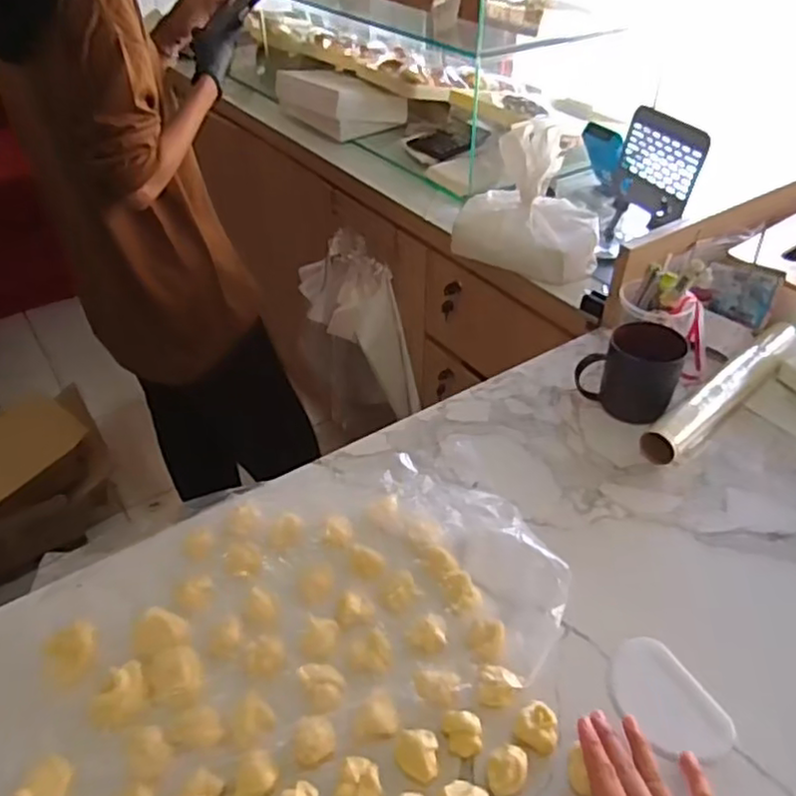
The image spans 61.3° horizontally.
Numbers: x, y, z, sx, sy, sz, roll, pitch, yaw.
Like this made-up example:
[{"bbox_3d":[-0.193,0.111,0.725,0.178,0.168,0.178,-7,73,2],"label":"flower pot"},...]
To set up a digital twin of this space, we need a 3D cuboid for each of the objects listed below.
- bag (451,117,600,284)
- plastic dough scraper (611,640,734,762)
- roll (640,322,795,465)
[{"bbox_3d":[0.214,-0.305,1.053,0.220,0.185,0.166,22,44,24],"label":"bag"},{"bbox_3d":[0.214,0.239,0.535,0.063,0.004,0.097,-21,44,-24],"label":"plastic dough scraper"},{"bbox_3d":[0.385,-0.014,0.792,0.296,0.039,0.053,-31,49,-32],"label":"roll"}]

